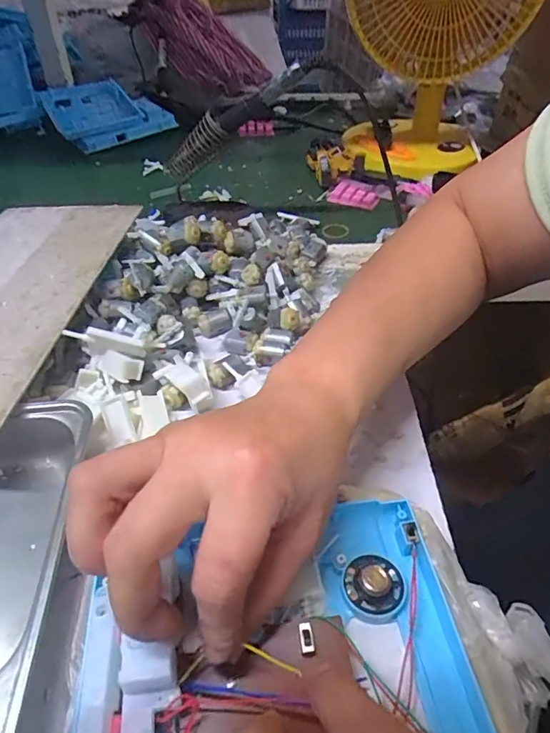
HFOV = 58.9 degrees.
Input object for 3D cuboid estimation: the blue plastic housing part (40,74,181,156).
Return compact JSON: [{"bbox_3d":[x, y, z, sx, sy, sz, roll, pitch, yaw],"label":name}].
[{"bbox_3d":[-0.275,-0.411,0.789,0.164,0.042,0.174,-30,52,-27],"label":"blue plastic housing part"}]

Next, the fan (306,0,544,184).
[{"bbox_3d":[0.174,-0.389,0.569,0.214,0.307,0.138,-2,44,-2],"label":"fan"}]

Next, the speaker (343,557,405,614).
[{"bbox_3d":[0.048,0.103,0.233,0.027,0.010,0.027,0,44,0],"label":"speaker"}]

